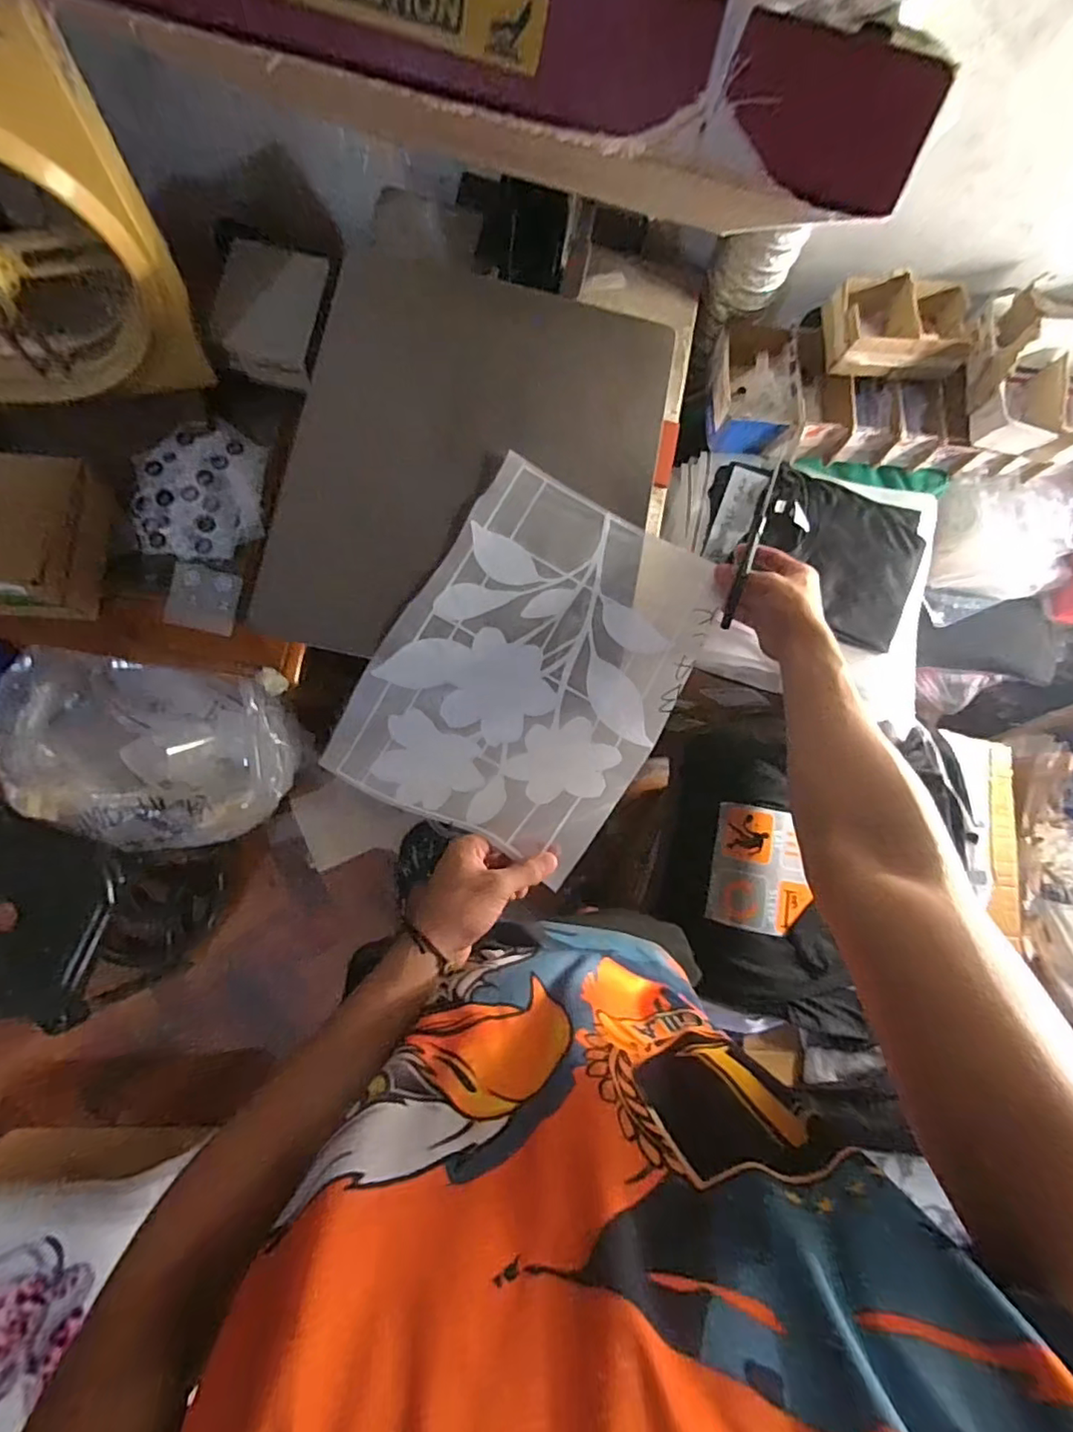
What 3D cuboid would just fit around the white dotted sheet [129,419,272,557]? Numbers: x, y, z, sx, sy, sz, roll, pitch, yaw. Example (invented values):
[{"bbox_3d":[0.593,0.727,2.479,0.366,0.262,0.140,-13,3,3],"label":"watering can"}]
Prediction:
[{"bbox_3d":[-0.500,-0.334,0.870,0.177,0.031,0.211,-2,83,-6],"label":"white dotted sheet"}]

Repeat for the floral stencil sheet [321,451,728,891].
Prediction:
[{"bbox_3d":[0.001,-0.057,0.579,0.277,0.076,0.370,29,80,-2],"label":"floral stencil sheet"}]

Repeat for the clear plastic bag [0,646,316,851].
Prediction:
[{"bbox_3d":[-0.667,0.067,1.023,0.439,0.192,0.313,5,82,-5],"label":"clear plastic bag"}]

